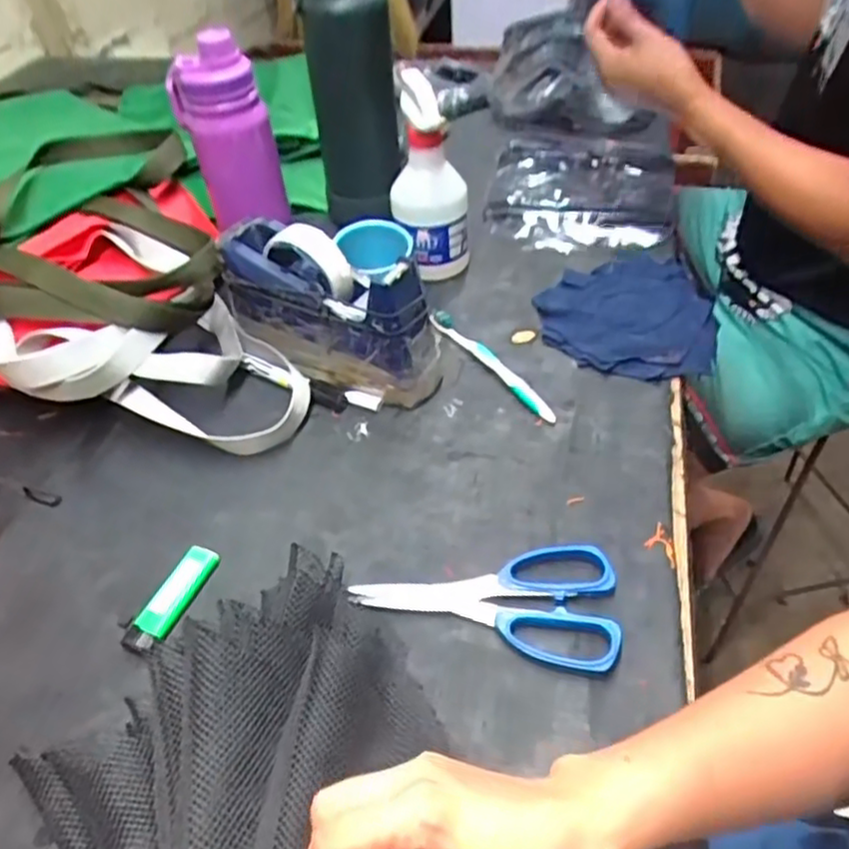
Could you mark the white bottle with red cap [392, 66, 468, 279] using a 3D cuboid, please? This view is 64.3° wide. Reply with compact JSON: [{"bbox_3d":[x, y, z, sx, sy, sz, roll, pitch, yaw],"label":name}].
[{"bbox_3d":[0.005,-0.237,0.670,0.074,0.194,0.063,-3,45,2],"label":"white bottle with red cap"}]

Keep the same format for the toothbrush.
[{"bbox_3d":[0.057,-0.056,0.607,0.019,0.020,0.169,-25,48,-19],"label":"toothbrush"}]

